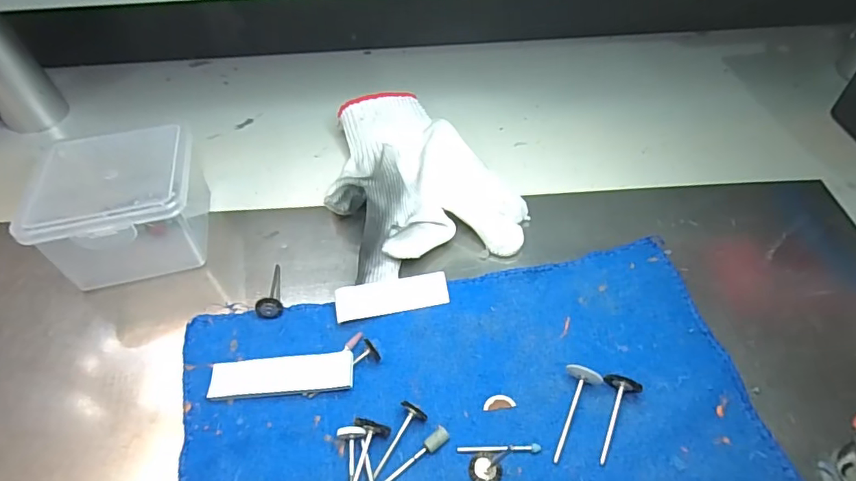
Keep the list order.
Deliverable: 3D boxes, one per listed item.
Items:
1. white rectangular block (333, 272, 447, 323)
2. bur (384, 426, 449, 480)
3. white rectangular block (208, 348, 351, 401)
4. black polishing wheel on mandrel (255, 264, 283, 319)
[{"bbox_3d":[-0.021,0.034,0.300,0.067,0.006,0.021,-9,68,-8],"label":"white rectangular block"},{"bbox_3d":[-0.009,0.107,0.239,0.049,0.006,0.007,-36,56,-24],"label":"bur"},{"bbox_3d":[-0.078,0.071,0.273,0.076,0.008,0.024,-4,49,1],"label":"white rectangular block"},{"bbox_3d":[-0.095,0.031,0.313,0.014,0.013,0.045,-6,30,-1],"label":"black polishing wheel on mandrel"}]

